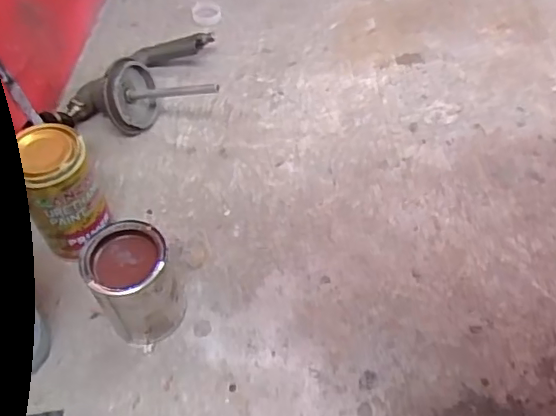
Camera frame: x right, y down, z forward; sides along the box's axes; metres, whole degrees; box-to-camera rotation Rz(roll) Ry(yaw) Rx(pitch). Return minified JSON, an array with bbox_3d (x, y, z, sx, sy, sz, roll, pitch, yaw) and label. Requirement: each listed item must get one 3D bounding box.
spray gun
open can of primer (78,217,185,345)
[{"bbox_3d":[-0.170,-0.157,0.700,0.187,0.078,0.142,-8,56,-7],"label":"spray gun"},{"bbox_3d":[-0.128,0.069,0.524,0.076,0.101,0.077,-18,58,-14],"label":"open can of primer"}]

